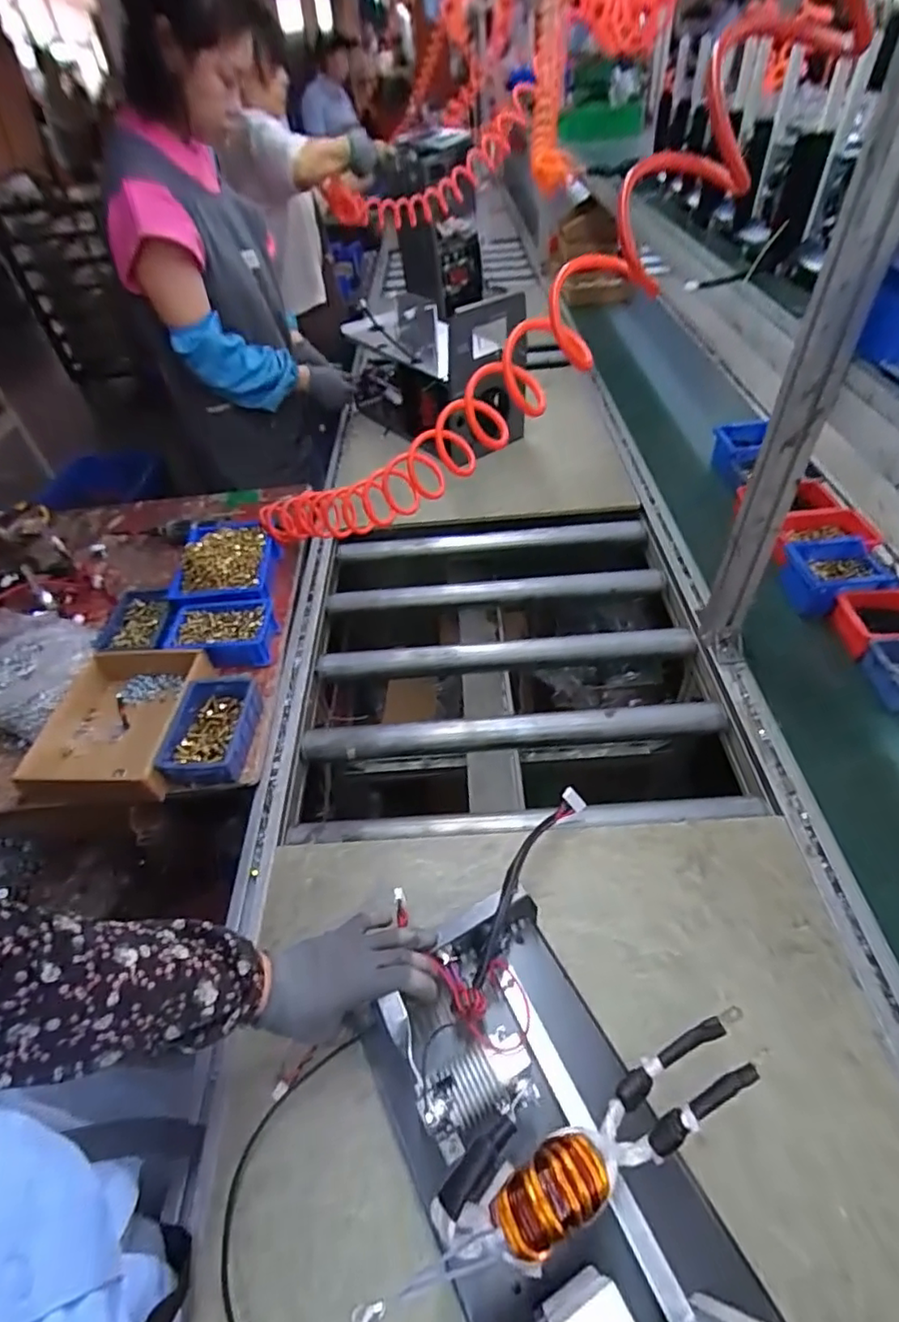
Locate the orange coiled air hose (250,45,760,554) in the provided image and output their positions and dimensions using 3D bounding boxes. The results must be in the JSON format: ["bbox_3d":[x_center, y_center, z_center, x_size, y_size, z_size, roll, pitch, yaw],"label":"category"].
[{"bbox_3d":[-0.038,-0.258,0.697,0.060,0.120,0.847,-46,19,-29],"label":"orange coiled air hose"}]

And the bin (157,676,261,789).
[{"bbox_3d":[-0.318,0.089,0.775,0.104,0.047,0.153,-2,48,5],"label":"bin"}]

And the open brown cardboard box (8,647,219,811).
[{"bbox_3d":[-0.454,0.086,0.791,0.197,0.053,0.217,-3,48,4],"label":"open brown cardboard box"}]

